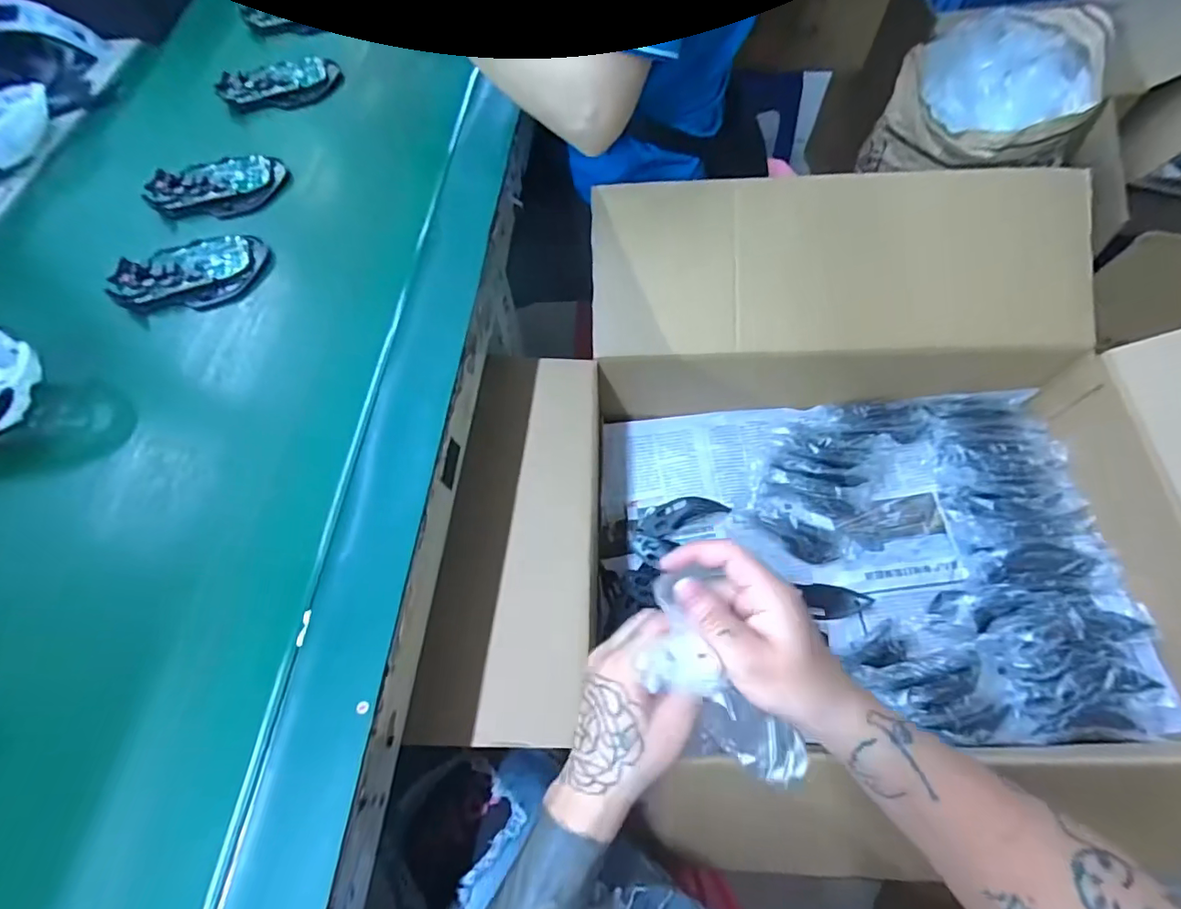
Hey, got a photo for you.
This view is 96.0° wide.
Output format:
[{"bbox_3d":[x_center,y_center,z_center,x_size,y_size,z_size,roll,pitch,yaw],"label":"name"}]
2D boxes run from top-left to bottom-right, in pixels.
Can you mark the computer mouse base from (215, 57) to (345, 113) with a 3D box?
[{"bbox_3d":[-0.313,-0.371,0.540,0.118,0.020,0.066,-20,65,-7],"label":"computer mouse base"}]

